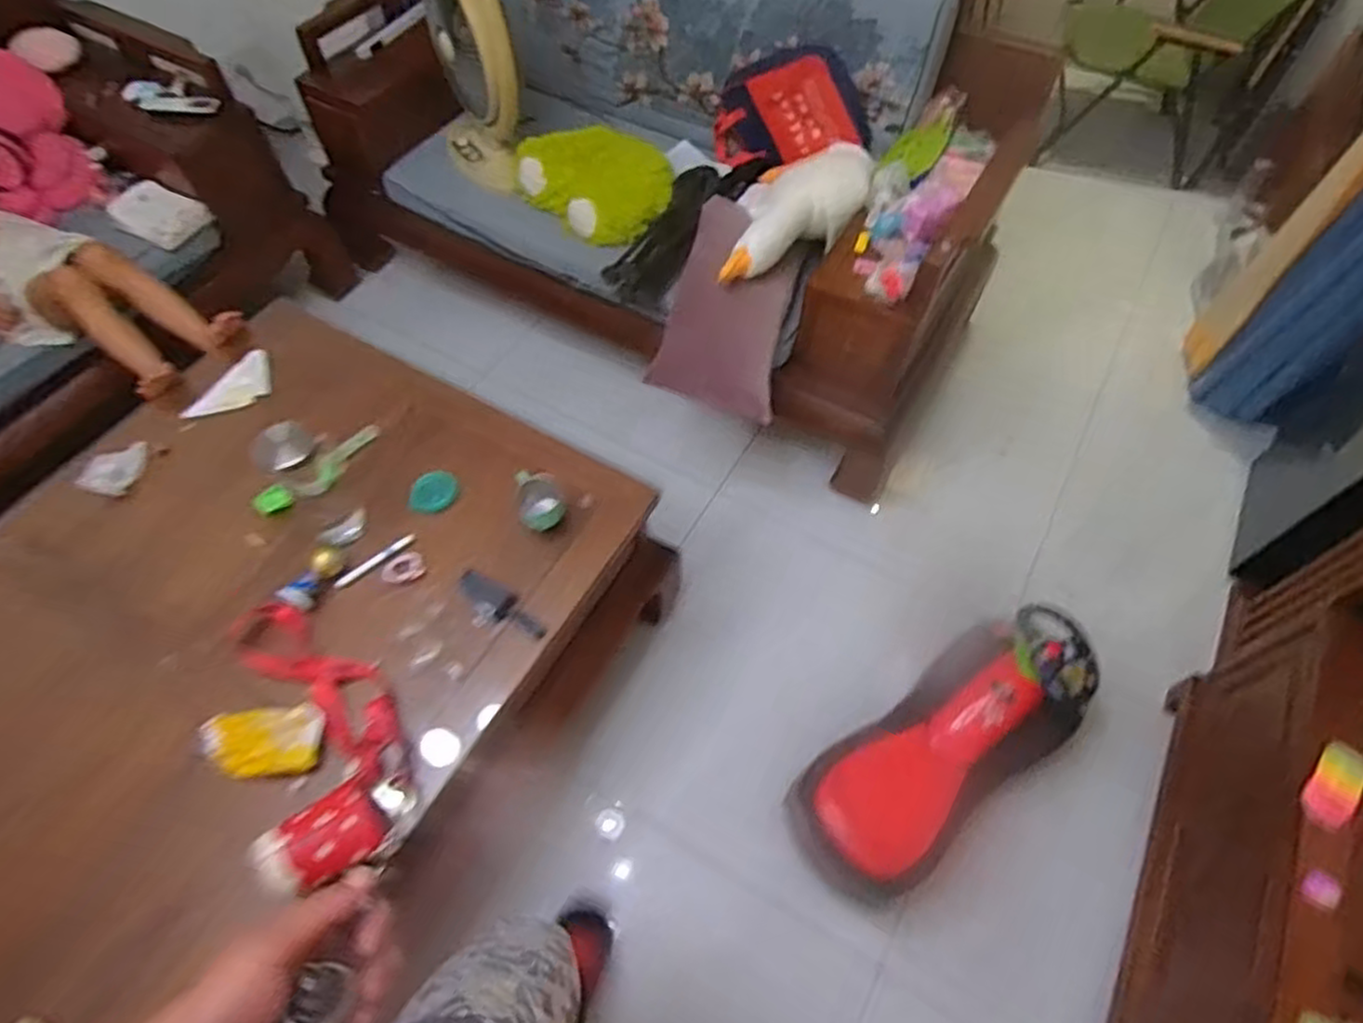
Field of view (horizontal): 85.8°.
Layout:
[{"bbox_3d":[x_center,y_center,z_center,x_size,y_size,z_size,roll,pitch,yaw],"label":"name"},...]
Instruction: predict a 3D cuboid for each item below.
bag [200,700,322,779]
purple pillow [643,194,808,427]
[{"bbox_3d":[-0.620,0.338,1.087,0.159,0.042,0.102,-3,59,-2],"label":"bag"},{"bbox_3d":[0.112,-0.461,1.658,0.260,0.155,0.514,11,60,7],"label":"purple pillow"}]

